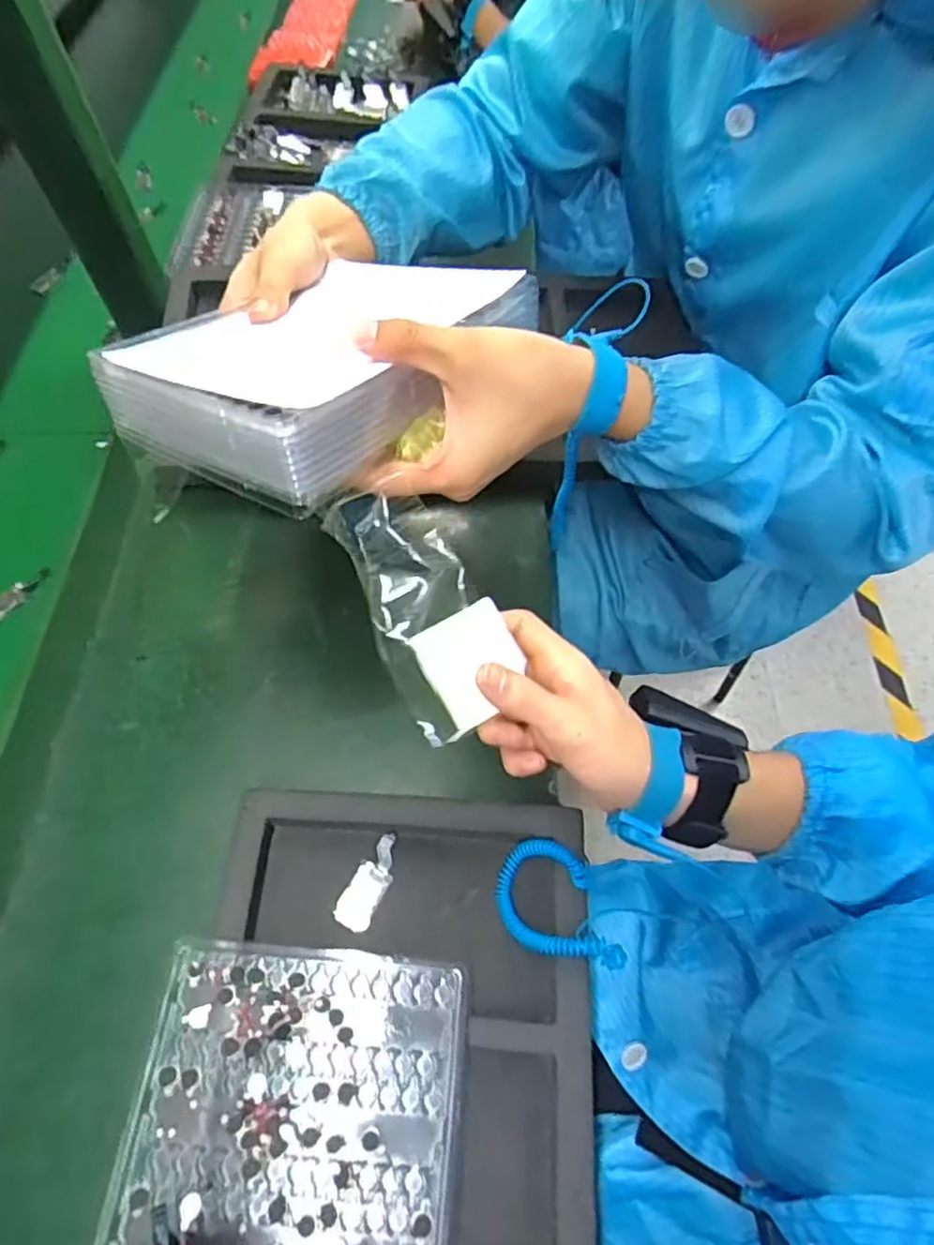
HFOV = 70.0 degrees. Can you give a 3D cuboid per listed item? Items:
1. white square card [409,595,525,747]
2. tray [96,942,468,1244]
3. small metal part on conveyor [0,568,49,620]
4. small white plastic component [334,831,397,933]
[{"bbox_3d":[0.004,0.025,0.372,0.052,0.005,0.061,-27,91,6],"label":"white square card"},{"bbox_3d":[-0.091,0.283,0.337,0.166,0.021,0.209,3,62,6],"label":"tray"},{"bbox_3d":[-0.371,-0.024,0.546,0.022,0.005,0.060,28,67,17],"label":"small metal part on conveyor"},{"bbox_3d":[-0.060,0.164,0.423,0.024,0.004,0.060,26,66,14],"label":"small white plastic component"}]

